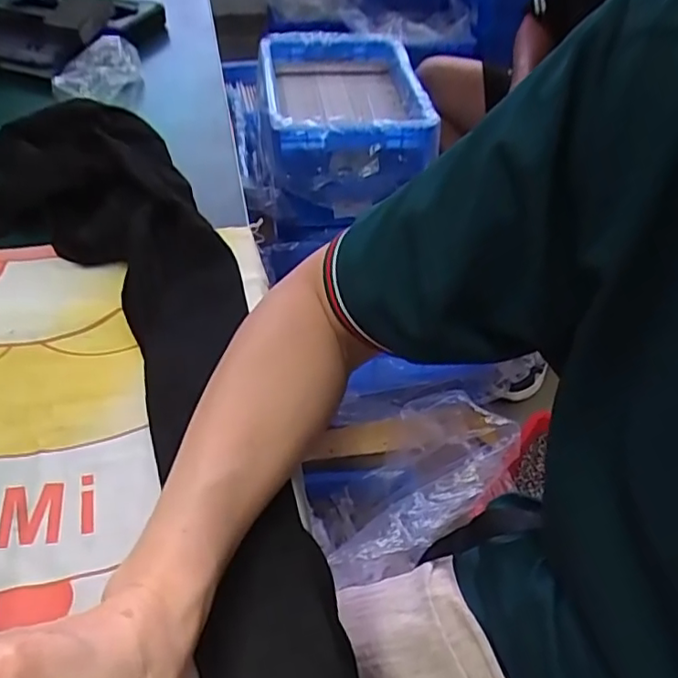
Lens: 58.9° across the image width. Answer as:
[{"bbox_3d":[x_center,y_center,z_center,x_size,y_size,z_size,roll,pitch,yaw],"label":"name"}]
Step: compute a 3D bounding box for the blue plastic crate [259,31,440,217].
[{"bbox_3d":[-0.008,-0.452,1.221,0.313,0.174,0.394,-5,47,-8],"label":"blue plastic crate"}]

